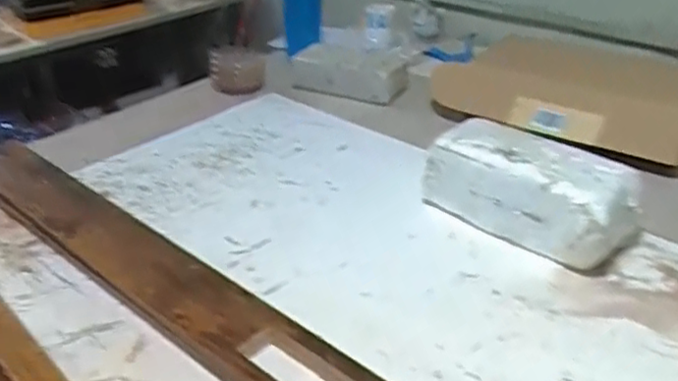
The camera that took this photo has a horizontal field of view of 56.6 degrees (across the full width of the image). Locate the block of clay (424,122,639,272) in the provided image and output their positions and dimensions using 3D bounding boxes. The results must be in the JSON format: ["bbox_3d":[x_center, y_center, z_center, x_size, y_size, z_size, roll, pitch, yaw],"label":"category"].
[{"bbox_3d":[0.231,0.000,0.790,0.256,0.113,0.112,26,39,35],"label":"block of clay"}]

